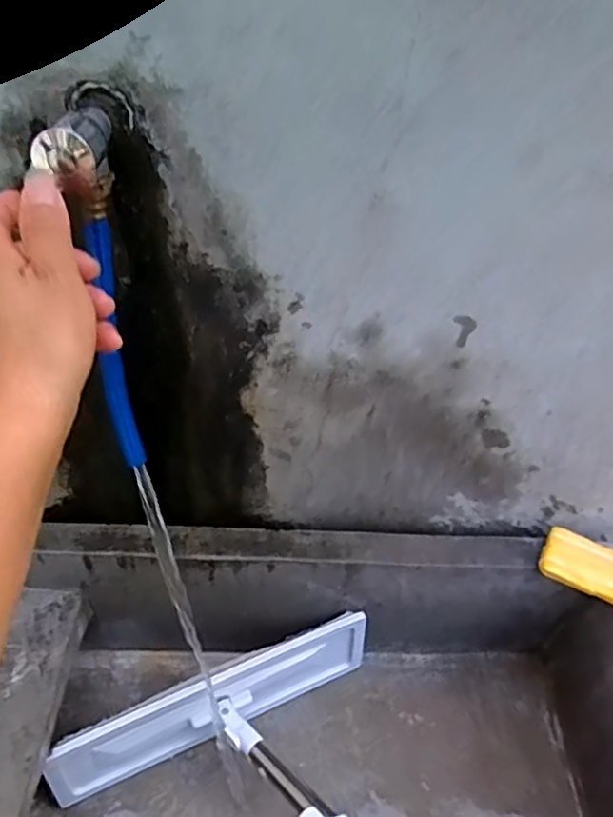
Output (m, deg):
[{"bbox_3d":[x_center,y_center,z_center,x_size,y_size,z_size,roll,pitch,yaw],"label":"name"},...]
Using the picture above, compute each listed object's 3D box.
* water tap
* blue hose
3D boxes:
[{"bbox_3d":[-0.125,-0.132,0.354,0.029,0.063,0.064,-1,44,-8],"label":"water tap"},{"bbox_3d":[-0.133,-0.035,0.444,0.021,0.186,0.035,-12,47,-19],"label":"blue hose"}]

